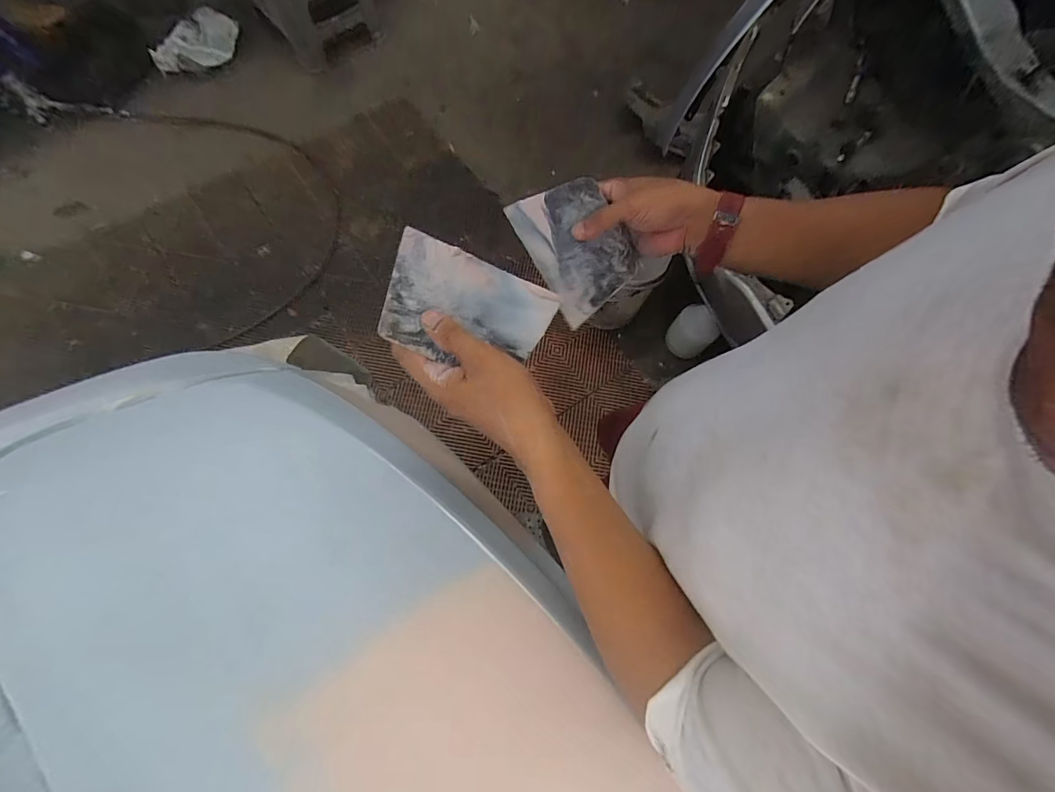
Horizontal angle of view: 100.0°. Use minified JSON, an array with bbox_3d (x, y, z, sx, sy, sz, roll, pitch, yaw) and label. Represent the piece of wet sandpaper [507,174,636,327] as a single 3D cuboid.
[{"bbox_3d":[0.057,-0.162,0.478,0.102,0.011,0.137,-32,105,0],"label":"piece of wet sandpaper"}]

